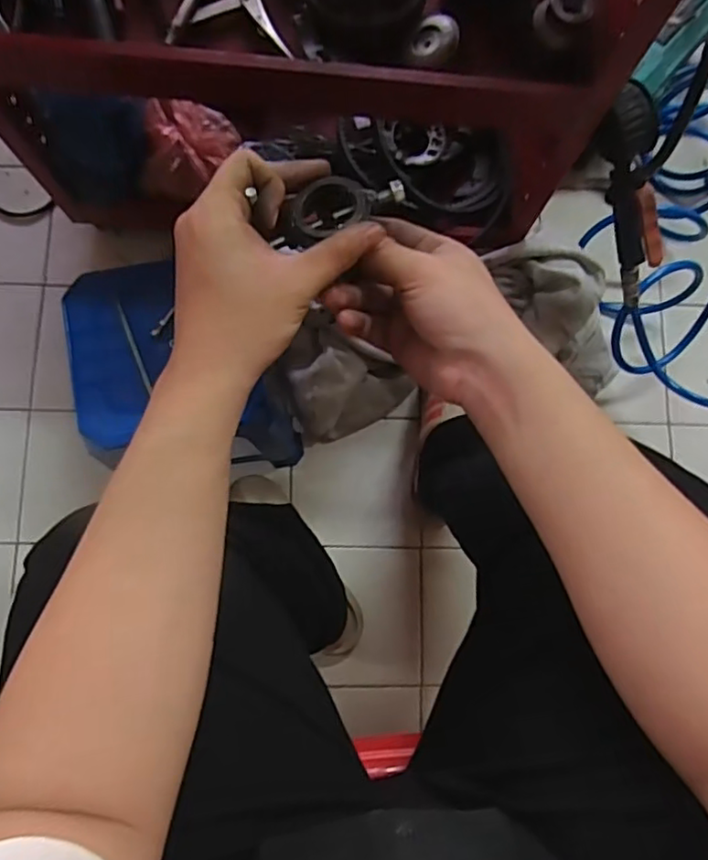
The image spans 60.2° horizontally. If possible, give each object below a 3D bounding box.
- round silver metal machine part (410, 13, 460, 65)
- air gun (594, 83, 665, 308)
[{"bbox_3d":[0.087,-0.402,0.635,0.051,0.025,0.051,-3,84,28],"label":"round silver metal machine part"},{"bbox_3d":[0.328,-0.250,0.710,0.042,0.264,0.076,-31,40,-7],"label":"air gun"}]

